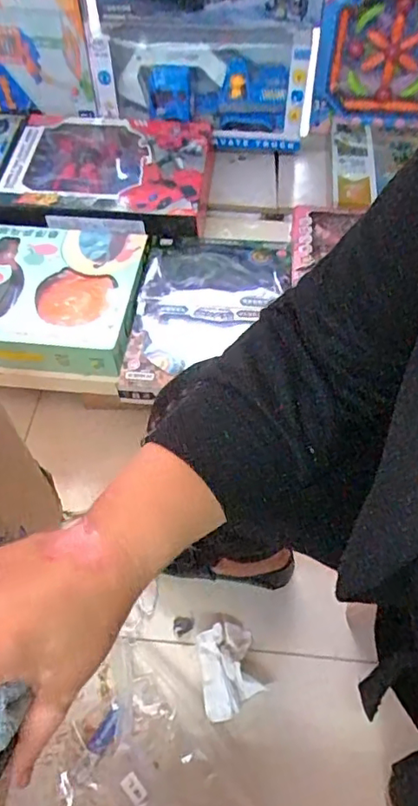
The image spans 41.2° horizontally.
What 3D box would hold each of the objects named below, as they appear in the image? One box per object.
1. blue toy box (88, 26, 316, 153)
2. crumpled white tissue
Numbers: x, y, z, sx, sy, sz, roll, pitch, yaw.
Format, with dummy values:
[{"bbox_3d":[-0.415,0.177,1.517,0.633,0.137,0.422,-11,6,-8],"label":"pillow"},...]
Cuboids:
[{"bbox_3d":[-0.016,-0.765,1.343,0.501,0.216,0.160,0,54,1],"label":"blue toy box"},{"bbox_3d":[0.027,0.364,0.765,0.083,0.050,0.111,-13,55,-8],"label":"crumpled white tissue"}]

